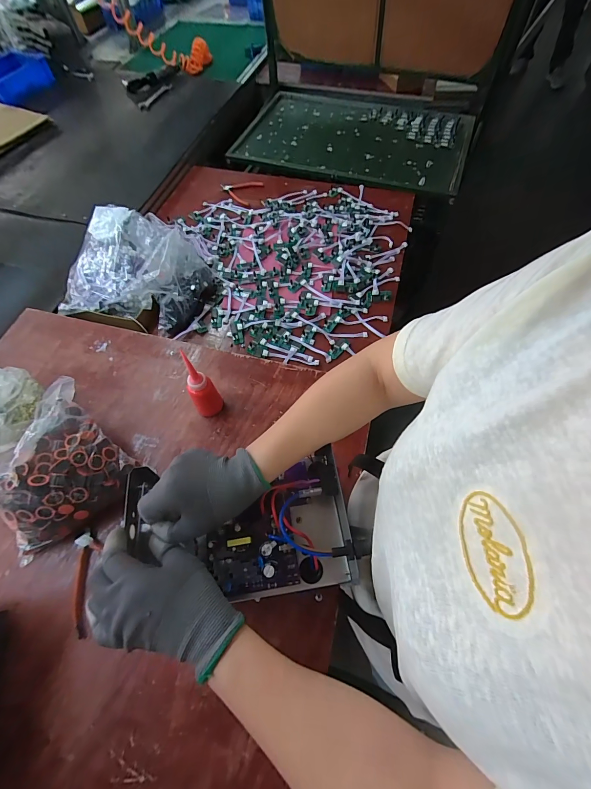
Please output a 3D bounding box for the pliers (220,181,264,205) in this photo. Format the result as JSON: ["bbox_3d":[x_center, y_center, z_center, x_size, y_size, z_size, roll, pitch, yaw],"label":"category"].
[{"bbox_3d":[-0.191,-0.702,1.121,0.134,0.015,0.125,25,66,11],"label":"pliers"}]

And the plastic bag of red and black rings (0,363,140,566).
[{"bbox_3d":[-0.410,0.079,0.512,0.196,0.146,0.277,-38,67,-17],"label":"plastic bag of red and black rings"}]

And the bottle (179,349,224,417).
[{"bbox_3d":[-0.156,-0.008,0.552,0.044,0.167,0.043,-1,62,1],"label":"bottle"}]

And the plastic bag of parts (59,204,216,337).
[{"bbox_3d":[-0.388,-0.339,0.832,0.338,0.129,0.327,8,63,6],"label":"plastic bag of parts"}]

